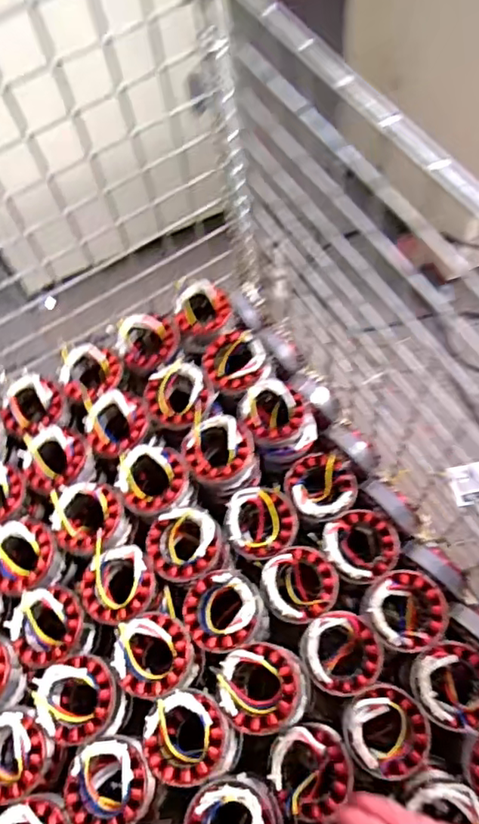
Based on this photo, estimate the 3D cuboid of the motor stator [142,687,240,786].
[{"bbox_3d":[-0.050,0.340,0.624,0.098,0.051,0.090,-7,64,2],"label":"motor stator"}]

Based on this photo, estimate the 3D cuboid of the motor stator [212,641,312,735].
[{"bbox_3d":[0.027,0.298,0.641,0.098,0.051,0.087,-7,64,2],"label":"motor stator"}]

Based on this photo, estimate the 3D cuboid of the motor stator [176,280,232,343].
[{"bbox_3d":[-0.051,-0.135,0.854,0.082,0.060,0.084,0,65,6],"label":"motor stator"}]

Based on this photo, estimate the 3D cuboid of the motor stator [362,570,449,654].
[{"bbox_3d":[0.189,0.229,0.682,0.092,0.036,0.086,3,65,7],"label":"motor stator"}]

